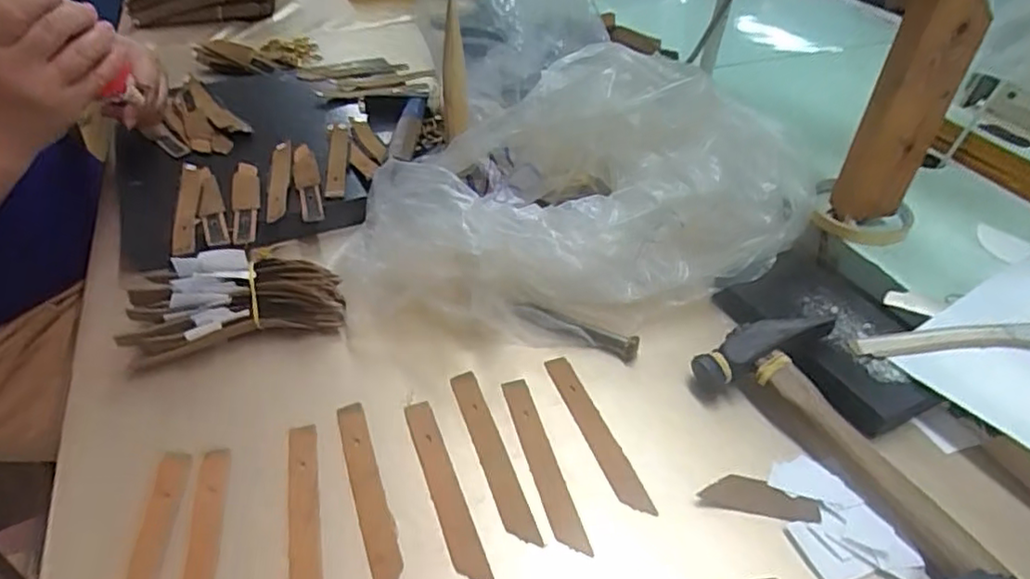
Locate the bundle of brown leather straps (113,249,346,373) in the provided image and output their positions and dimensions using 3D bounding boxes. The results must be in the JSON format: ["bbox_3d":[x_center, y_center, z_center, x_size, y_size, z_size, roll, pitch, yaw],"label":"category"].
[{"bbox_3d":[-0.200,0.007,0.459,0.143,0.054,0.058,-12,42,-14],"label":"bundle of brown leather straps"}]

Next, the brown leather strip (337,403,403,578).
[{"bbox_3d":[-0.084,0.114,0.365,0.016,0.004,0.123,-14,42,-16],"label":"brown leather strip"}]

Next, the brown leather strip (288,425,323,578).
[{"bbox_3d":[-0.117,0.128,0.354,0.018,0.005,0.123,-12,44,-10],"label":"brown leather strip"}]

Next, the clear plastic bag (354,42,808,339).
[{"bbox_3d":[0.047,-0.076,0.502,0.358,0.128,0.193,-12,42,-15],"label":"clear plastic bag"}]

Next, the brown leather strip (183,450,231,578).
[{"bbox_3d":[-0.167,0.138,0.341,0.017,0.004,0.124,-8,41,-10],"label":"brown leather strip"}]

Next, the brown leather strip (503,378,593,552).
[{"bbox_3d":[0.017,0.102,0.384,0.018,0.004,0.119,-11,44,-12],"label":"brown leather strip"}]

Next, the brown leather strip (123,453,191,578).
[{"bbox_3d":[-0.195,0.141,0.338,0.020,0.006,0.124,-5,41,-6],"label":"brown leather strip"}]

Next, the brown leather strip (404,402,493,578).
[{"bbox_3d":[-0.041,0.114,0.369,0.017,0.004,0.121,-15,46,-15],"label":"brown leather strip"}]

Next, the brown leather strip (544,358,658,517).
[{"bbox_3d":[0.050,0.088,0.403,0.016,0.004,0.122,-14,43,-17],"label":"brown leather strip"}]

